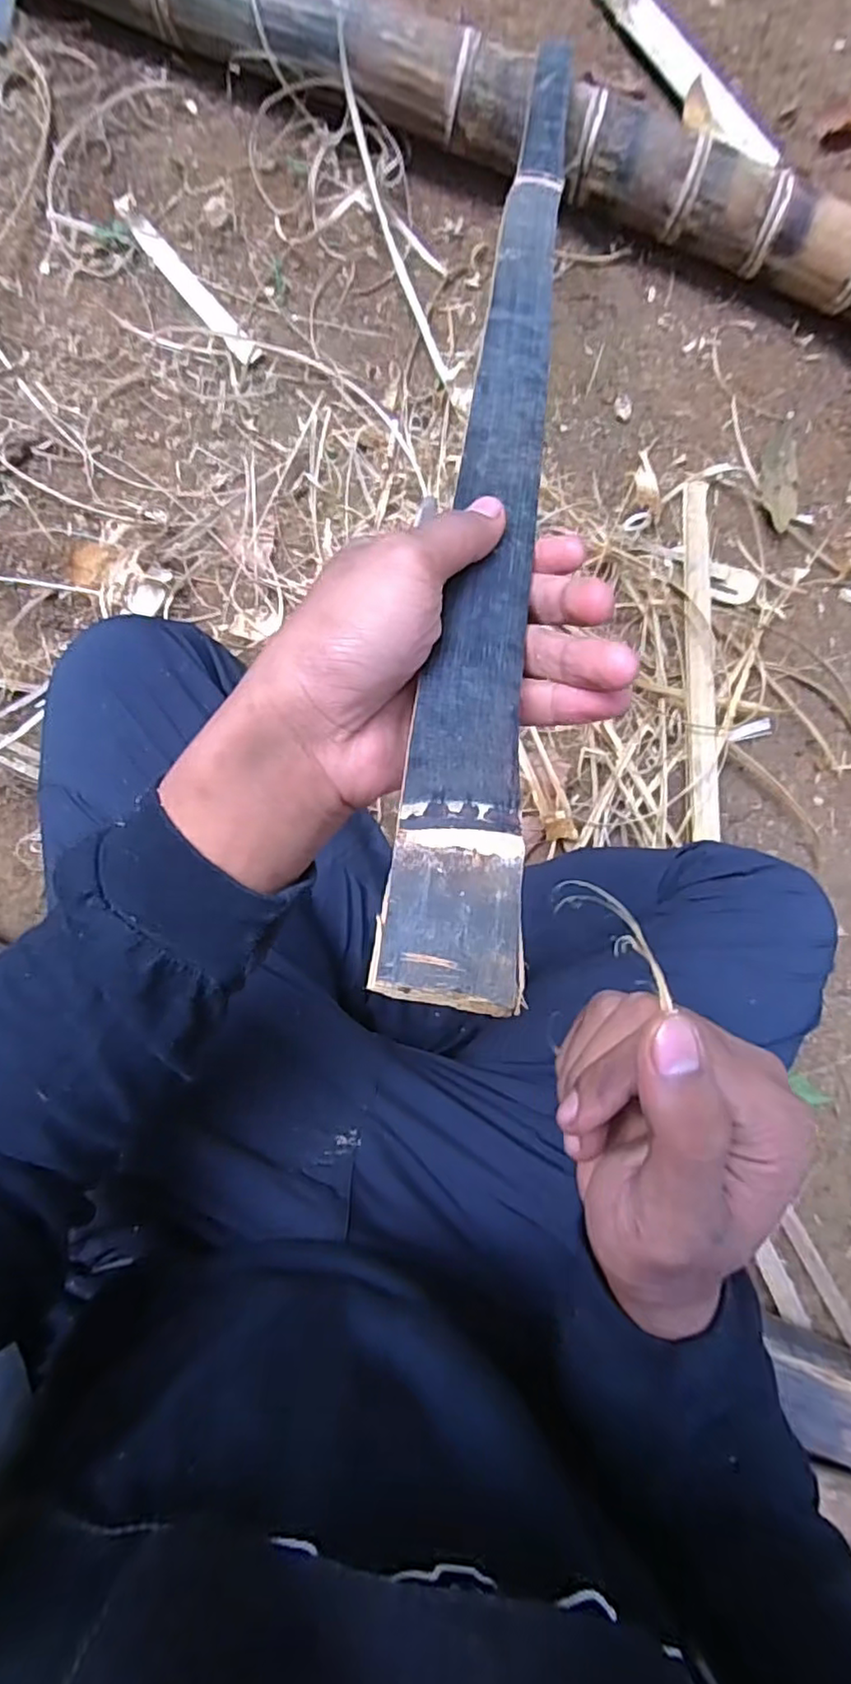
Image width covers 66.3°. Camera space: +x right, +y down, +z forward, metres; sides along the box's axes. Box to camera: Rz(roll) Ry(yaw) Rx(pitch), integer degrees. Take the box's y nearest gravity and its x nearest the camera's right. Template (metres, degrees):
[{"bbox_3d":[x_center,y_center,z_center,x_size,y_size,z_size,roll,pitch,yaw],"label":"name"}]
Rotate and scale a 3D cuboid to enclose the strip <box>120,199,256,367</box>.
[{"bbox_3d":[-0.236,-0.556,0.646,0.022,0.016,0.186,-41,92,-5],"label":"strip"}]

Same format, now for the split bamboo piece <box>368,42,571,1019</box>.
[{"bbox_3d":[0.049,-0.273,0.341,0.037,0.006,0.726,11,60,-6],"label":"split bamboo piece"}]

